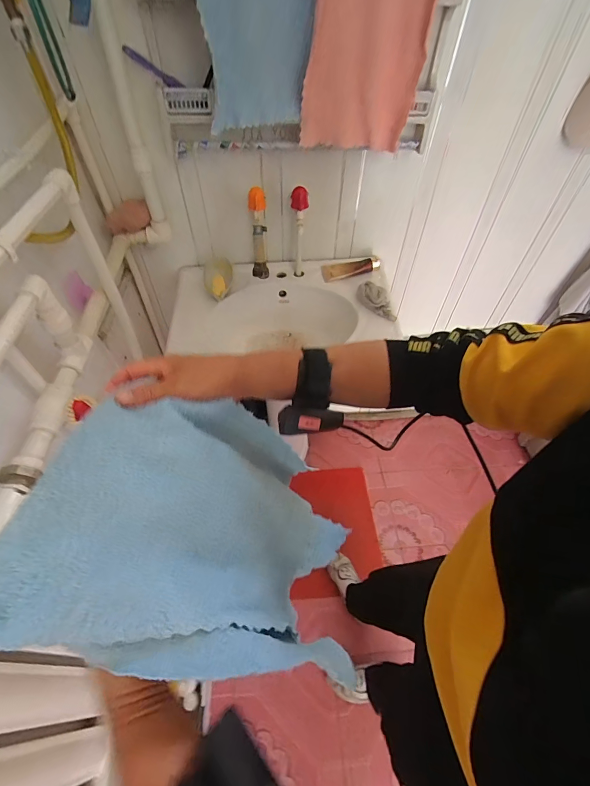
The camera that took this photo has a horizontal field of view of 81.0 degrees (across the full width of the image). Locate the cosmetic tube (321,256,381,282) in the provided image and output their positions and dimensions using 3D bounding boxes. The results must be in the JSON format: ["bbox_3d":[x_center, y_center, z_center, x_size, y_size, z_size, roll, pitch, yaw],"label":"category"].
[{"bbox_3d":[0.165,-0.369,1.025,0.168,0.024,0.052,-9,77,7],"label":"cosmetic tube"}]

